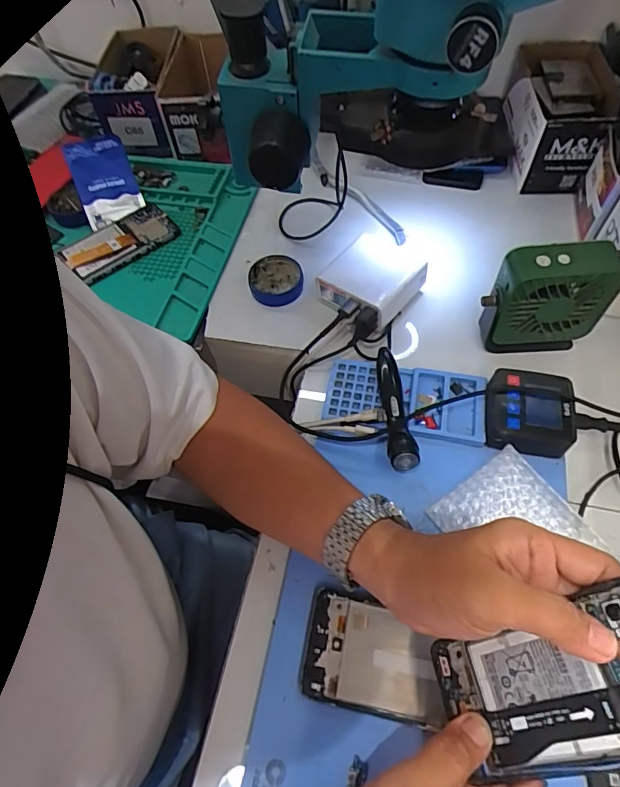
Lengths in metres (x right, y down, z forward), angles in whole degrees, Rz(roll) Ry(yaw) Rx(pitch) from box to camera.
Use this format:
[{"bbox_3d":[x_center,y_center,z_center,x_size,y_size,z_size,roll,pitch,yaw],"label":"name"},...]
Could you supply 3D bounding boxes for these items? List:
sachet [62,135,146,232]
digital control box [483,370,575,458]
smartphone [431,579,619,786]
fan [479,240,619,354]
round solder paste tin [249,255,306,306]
[{"bbox_3d":[-0.276,-0.287,0.627,0.076,0.011,0.128,-21,87,-19],"label":"sachet"},{"bbox_3d":[0.196,0.015,0.418,0.071,0.029,0.074,8,60,8],"label":"digital control box"},{"bbox_3d":[0.135,0.152,0.242,0.006,0.155,0.072,24,40,-32],"label":"smartphone"},{"bbox_3d":[0.220,-0.088,0.442,0.109,0.113,0.039,-2,61,0],"label":"fan"},{"bbox_3d":[-0.039,-0.132,0.543,0.060,0.020,0.065,-2,59,3],"label":"round solder paste tin"}]

